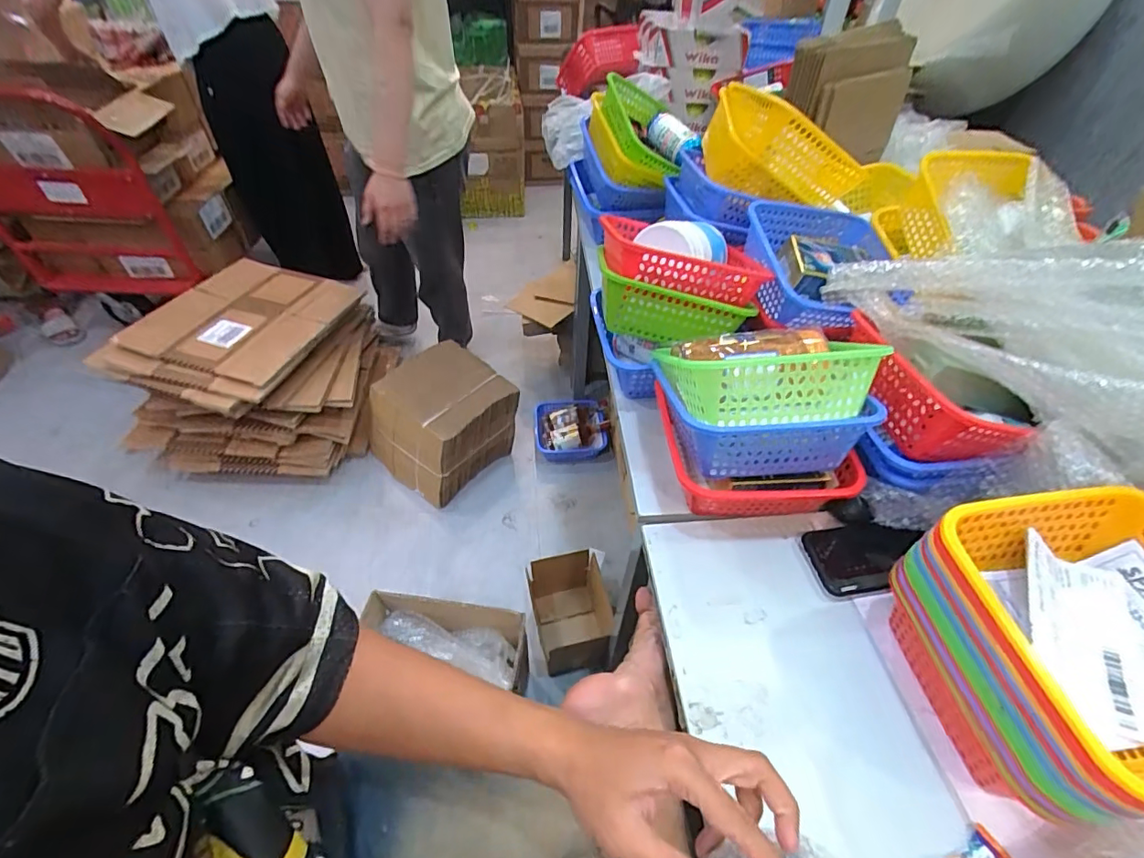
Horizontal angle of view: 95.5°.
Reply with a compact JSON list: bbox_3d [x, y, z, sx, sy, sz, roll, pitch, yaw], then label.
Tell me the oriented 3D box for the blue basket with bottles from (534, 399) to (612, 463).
[{"bbox_3d":[-0.002,0.007,1.733,0.243,0.111,0.205,2,47,-1],"label":"blue basket with bottles"}]

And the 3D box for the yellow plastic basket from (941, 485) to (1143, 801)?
[{"bbox_3d":[0.452,0.166,0.429,0.206,0.078,0.223,-8,48,-10],"label":"yellow plastic basket"}]

